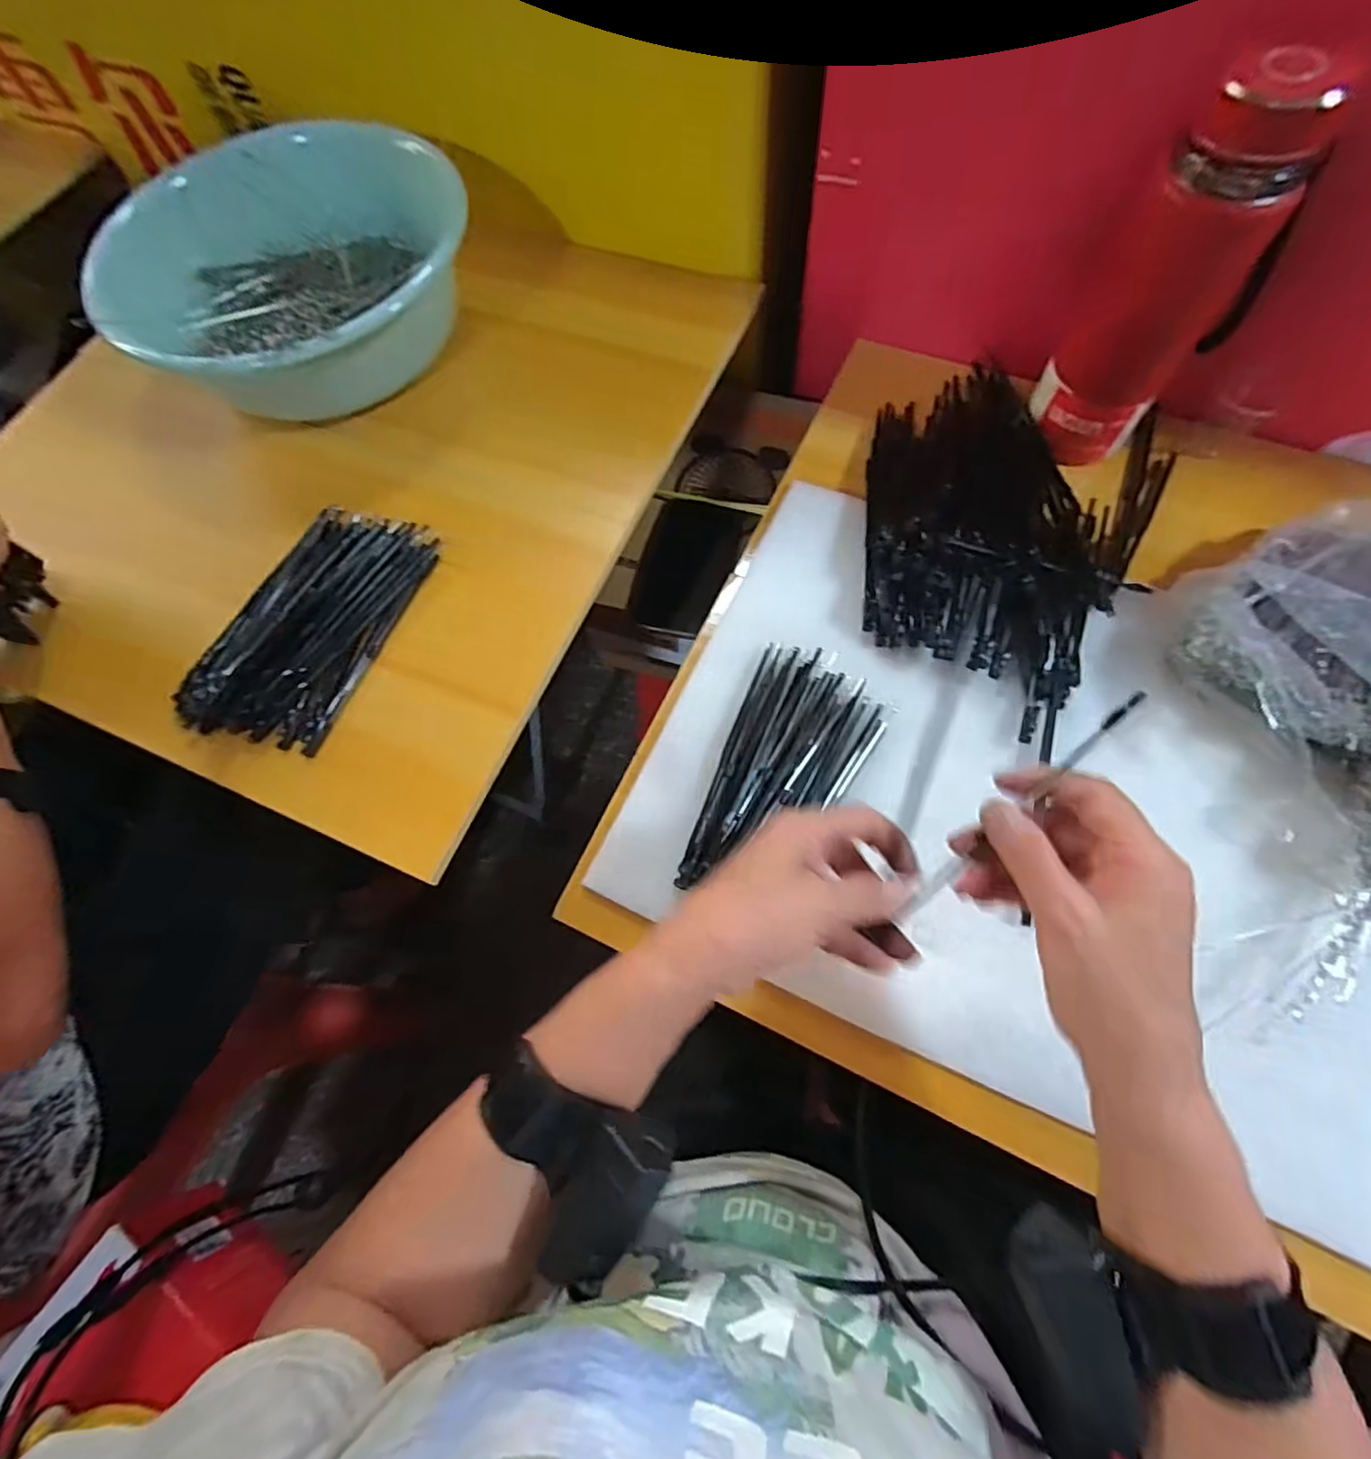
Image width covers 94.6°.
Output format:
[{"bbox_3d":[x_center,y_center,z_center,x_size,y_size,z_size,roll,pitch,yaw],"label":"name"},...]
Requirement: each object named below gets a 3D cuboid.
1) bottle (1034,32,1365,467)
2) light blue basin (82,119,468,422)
[{"bbox_3d":[0.354,-0.320,0.472,0.100,0.255,0.072,38,76,17],"label":"bottle"},{"bbox_3d":[-0.386,-0.422,0.617,0.281,0.139,0.294,-2,68,4],"label":"light blue basin"}]

